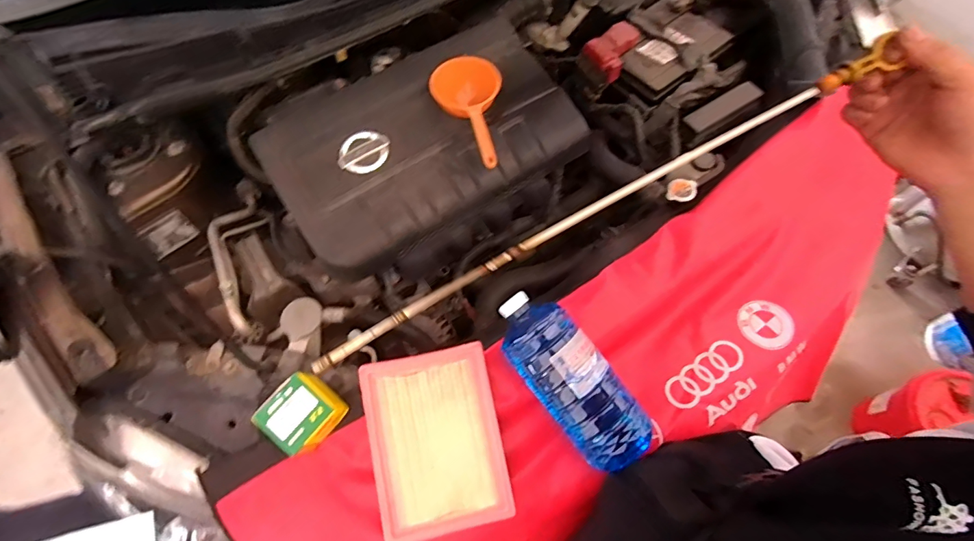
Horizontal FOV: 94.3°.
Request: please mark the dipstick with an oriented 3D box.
[{"bbox_3d":[0.089,-0.050,0.336,0.470,0.035,0.012,-28,97,-2],"label":"dipstick"}]

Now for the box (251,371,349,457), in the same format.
[{"bbox_3d":[-0.233,0.182,0.575,0.079,0.076,0.077,40,76,10],"label":"box"}]

